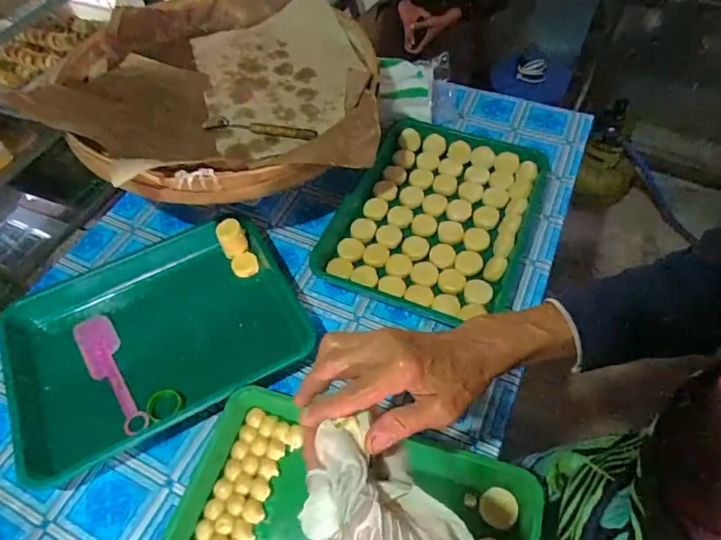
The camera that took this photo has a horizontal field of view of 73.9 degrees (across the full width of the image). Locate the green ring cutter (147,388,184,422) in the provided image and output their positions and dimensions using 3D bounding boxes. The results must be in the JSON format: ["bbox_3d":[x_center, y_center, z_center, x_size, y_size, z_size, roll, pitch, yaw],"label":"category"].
[{"bbox_3d":[-0.244,0.169,0.598,0.042,0.016,0.041,15,59,14],"label":"green ring cutter"}]

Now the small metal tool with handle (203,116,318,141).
[{"bbox_3d":[-0.154,-0.217,0.728,0.176,0.015,0.025,9,56,9],"label":"small metal tool with handle"}]

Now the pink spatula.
[{"bbox_3d":[-0.330,0.135,0.641,0.050,0.014,0.196,-35,61,-18],"label":"pink spatula"}]

